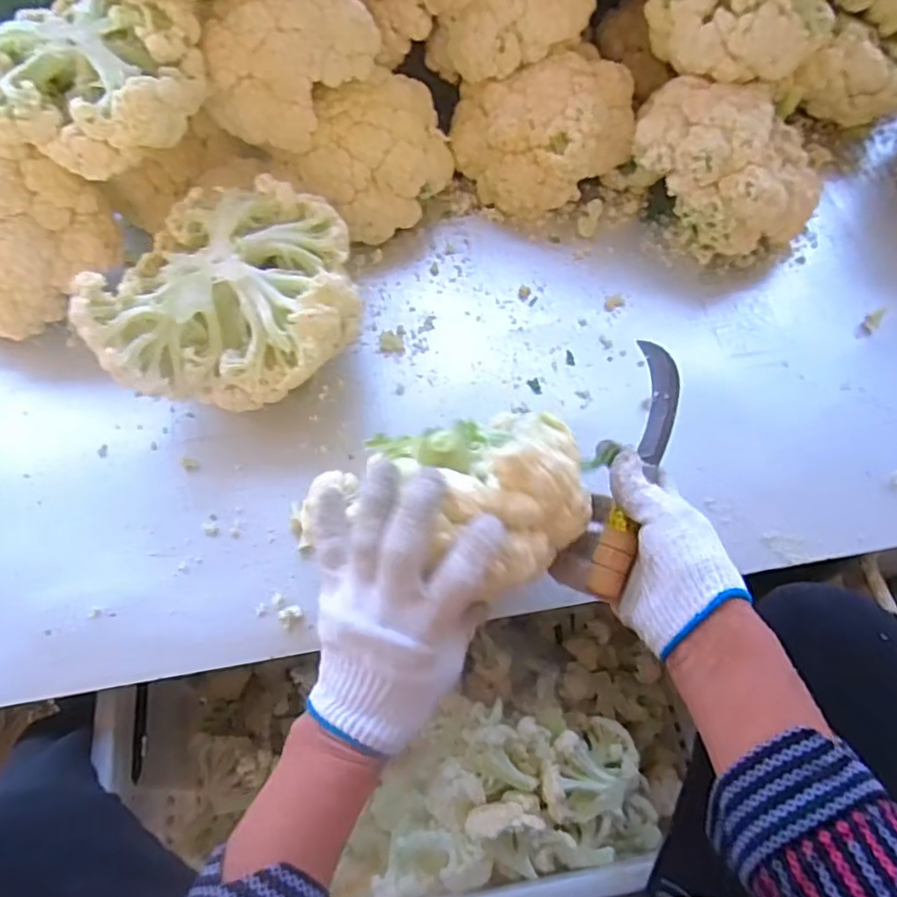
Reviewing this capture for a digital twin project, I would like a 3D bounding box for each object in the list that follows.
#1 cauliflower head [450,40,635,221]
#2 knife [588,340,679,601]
[{"bbox_3d":[0.101,-0.333,0.687,0.185,0.101,0.139,-10,66,-5],"label":"cauliflower head"},{"bbox_3d":[0.127,0.013,0.446,0.033,0.015,0.179,18,80,8],"label":"knife"}]

